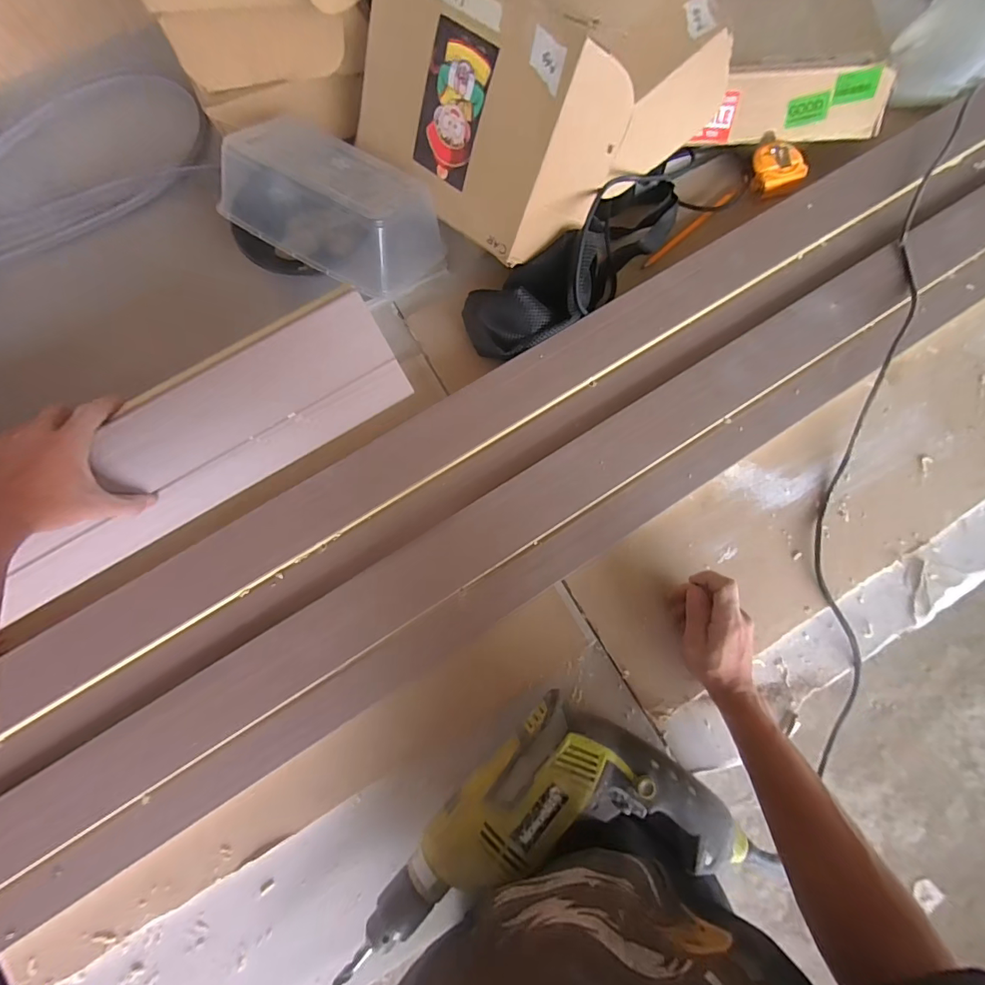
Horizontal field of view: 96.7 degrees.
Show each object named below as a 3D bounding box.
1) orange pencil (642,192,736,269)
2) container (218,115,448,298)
[{"bbox_3d":[0.266,-0.355,0.588,0.176,0.010,0.014,-41,81,-8],"label":"orange pencil"},{"bbox_3d":[-0.184,-0.345,0.536,0.243,0.108,0.159,32,61,4],"label":"container"}]

